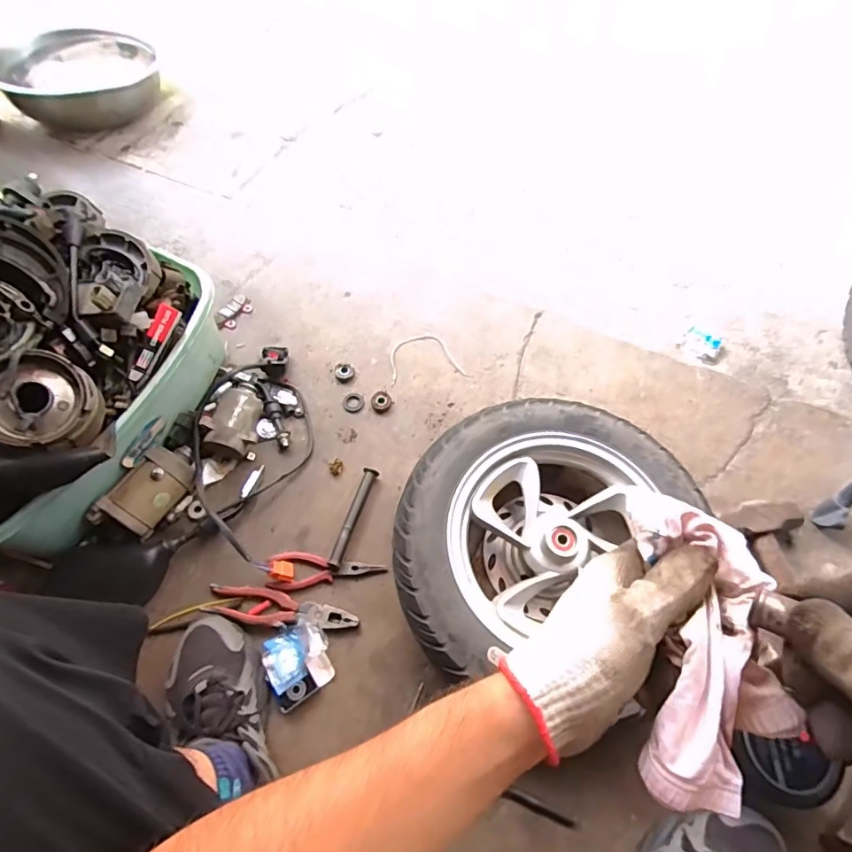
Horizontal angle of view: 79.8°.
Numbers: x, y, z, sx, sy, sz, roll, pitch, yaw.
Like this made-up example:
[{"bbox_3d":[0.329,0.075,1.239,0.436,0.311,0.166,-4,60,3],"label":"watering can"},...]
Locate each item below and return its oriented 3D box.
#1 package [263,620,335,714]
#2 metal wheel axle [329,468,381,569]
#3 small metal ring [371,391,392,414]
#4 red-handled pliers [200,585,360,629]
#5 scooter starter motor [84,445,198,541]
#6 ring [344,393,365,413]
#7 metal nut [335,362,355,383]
[{"bbox_3d":[-0.154,0.283,0.615,0.080,0.029,0.082,-26,67,-15],"label":"package"},{"bbox_3d":[-0.100,0.127,0.703,0.019,0.015,0.146,16,63,5],"label":"metal wheel axle"},{"bbox_3d":[-0.069,-0.038,0.794,0.032,0.010,0.033,1,63,-2],"label":"small metal ring"},{"bbox_3d":[-0.182,0.231,0.646,0.192,0.019,0.044,8,63,1],"label":"red-handled pliers"},{"bbox_3d":[-0.363,0.084,0.677,0.066,0.063,0.136,25,64,10],"label":"scooter starter motor"},{"bbox_3d":[-0.112,-0.037,0.794,0.031,0.004,0.033,1,63,-2],"label":"ring"},{"bbox_3d":[-0.130,-0.086,0.815,0.031,0.009,0.033,1,63,-2],"label":"metal nut"}]

